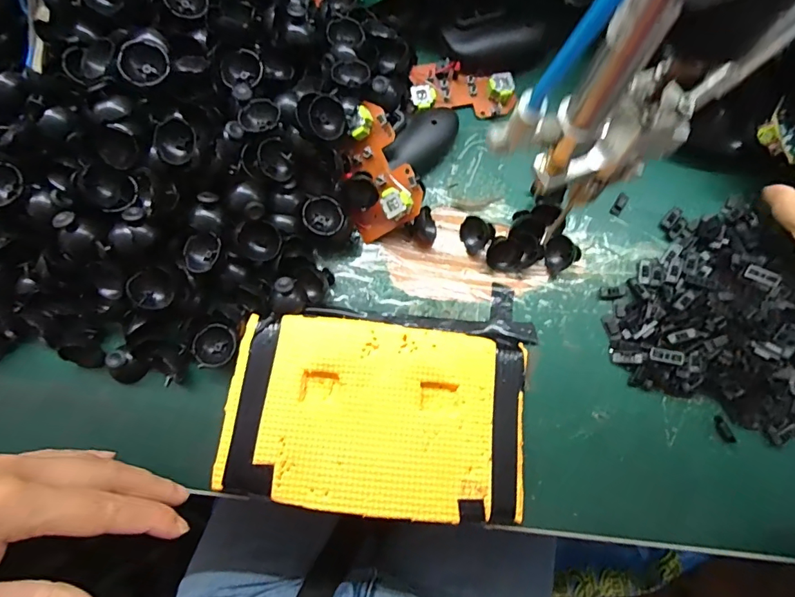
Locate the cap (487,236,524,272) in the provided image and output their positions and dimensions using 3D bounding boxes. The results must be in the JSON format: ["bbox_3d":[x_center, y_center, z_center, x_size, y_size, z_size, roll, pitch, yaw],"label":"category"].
[{"bbox_3d":[0.079,-0.031,0.336,0.025,0.015,0.024,0,77,-1],"label":"cap"}]

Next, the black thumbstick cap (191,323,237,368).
[{"bbox_3d":[-0.123,0.033,0.310,0.026,0.017,0.029,16,77,2],"label":"black thumbstick cap"}]

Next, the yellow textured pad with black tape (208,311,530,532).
[{"bbox_3d":[-0.012,0.076,0.304,0.189,0.018,0.122,7,76,0],"label":"yellow textured pad with black tape"}]

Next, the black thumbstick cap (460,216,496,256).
[{"bbox_3d":[0.058,-0.049,0.341,0.024,0.012,0.024,0,77,-1],"label":"black thumbstick cap"}]

